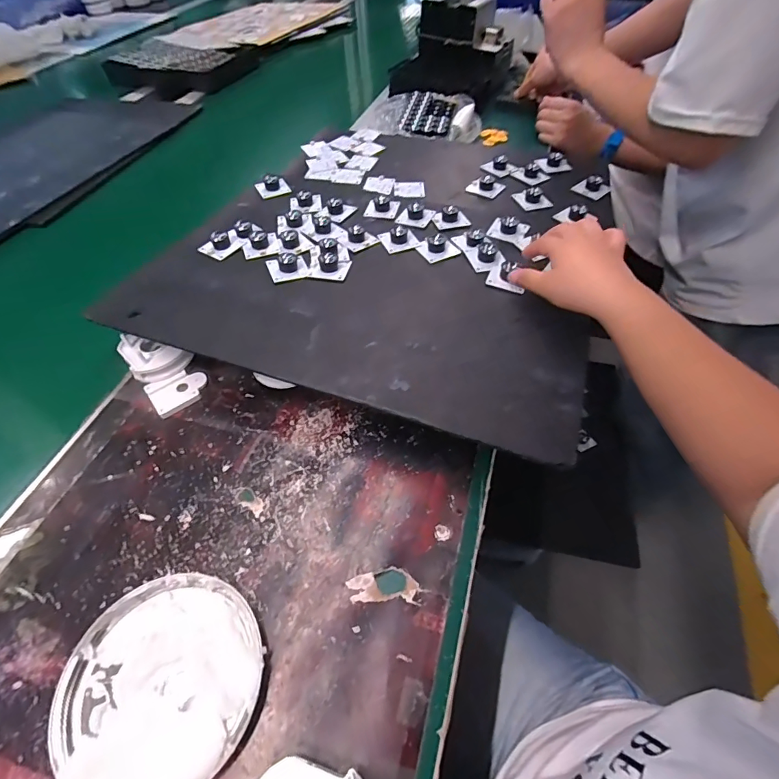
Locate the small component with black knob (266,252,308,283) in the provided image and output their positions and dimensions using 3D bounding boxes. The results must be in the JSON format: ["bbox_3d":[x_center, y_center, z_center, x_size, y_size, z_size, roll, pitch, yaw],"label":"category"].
[{"bbox_3d":[-0.115,-0.141,0.472,0.043,0.016,0.042,-12,54,-8],"label":"small component with black knob"}]

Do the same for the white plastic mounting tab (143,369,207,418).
[{"bbox_3d":[-0.215,0.001,0.433,0.055,0.011,0.042,-30,58,-20],"label":"white plastic mounting tab"}]

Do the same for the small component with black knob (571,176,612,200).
[{"bbox_3d":[0.294,-0.298,0.610,0.043,0.019,0.046,35,61,24],"label":"small component with black knob"}]

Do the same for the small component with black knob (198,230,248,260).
[{"bbox_3d":[-0.202,-0.176,0.503,0.043,0.020,0.040,27,58,20],"label":"small component with black knob"}]

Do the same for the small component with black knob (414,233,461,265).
[{"bbox_3d":[0.059,-0.172,0.501,0.043,0.017,0.034,-21,55,-14],"label":"small component with black knob"}]

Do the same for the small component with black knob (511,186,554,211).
[{"bbox_3d":[0.199,-0.270,0.590,0.040,0.017,0.045,-15,54,-10],"label":"small component with black knob"}]

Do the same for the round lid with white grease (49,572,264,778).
[{"bbox_3d":[-0.151,0.193,0.280,0.126,0.015,0.125,-1,53,1],"label":"round lid with white grease"}]

